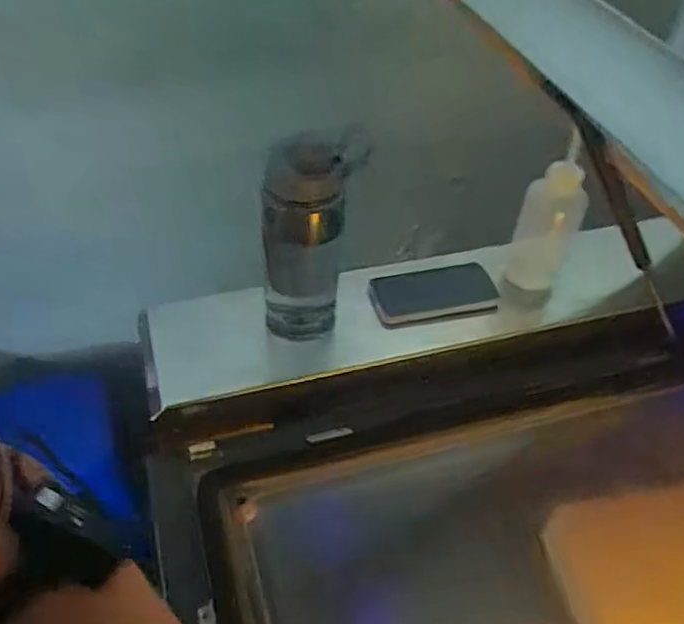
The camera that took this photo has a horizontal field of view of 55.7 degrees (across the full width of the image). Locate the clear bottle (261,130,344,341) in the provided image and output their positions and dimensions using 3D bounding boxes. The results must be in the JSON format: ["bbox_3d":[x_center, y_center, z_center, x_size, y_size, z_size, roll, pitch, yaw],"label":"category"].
[{"bbox_3d":[-0.044,-0.074,0.723,0.088,0.255,0.077,-2,46,-6],"label":"clear bottle"}]

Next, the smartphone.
[{"bbox_3d":[0.119,-0.023,0.840,0.164,0.010,0.079,-9,65,-12],"label":"smartphone"}]

